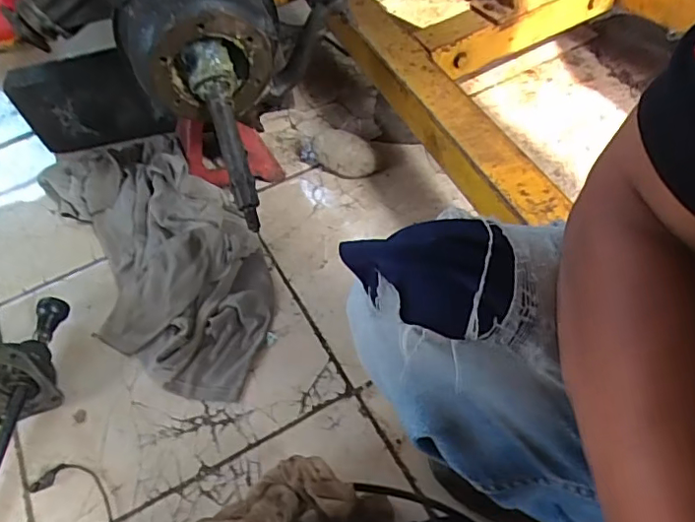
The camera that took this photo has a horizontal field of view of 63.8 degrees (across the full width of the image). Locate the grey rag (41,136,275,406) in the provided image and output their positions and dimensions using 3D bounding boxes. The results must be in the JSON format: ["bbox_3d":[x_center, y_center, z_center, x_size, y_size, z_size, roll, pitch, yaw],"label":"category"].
[{"bbox_3d":[-0.299,-0.036,0.881,0.262,0.083,0.570,-26,55,-14],"label":"grey rag"}]

